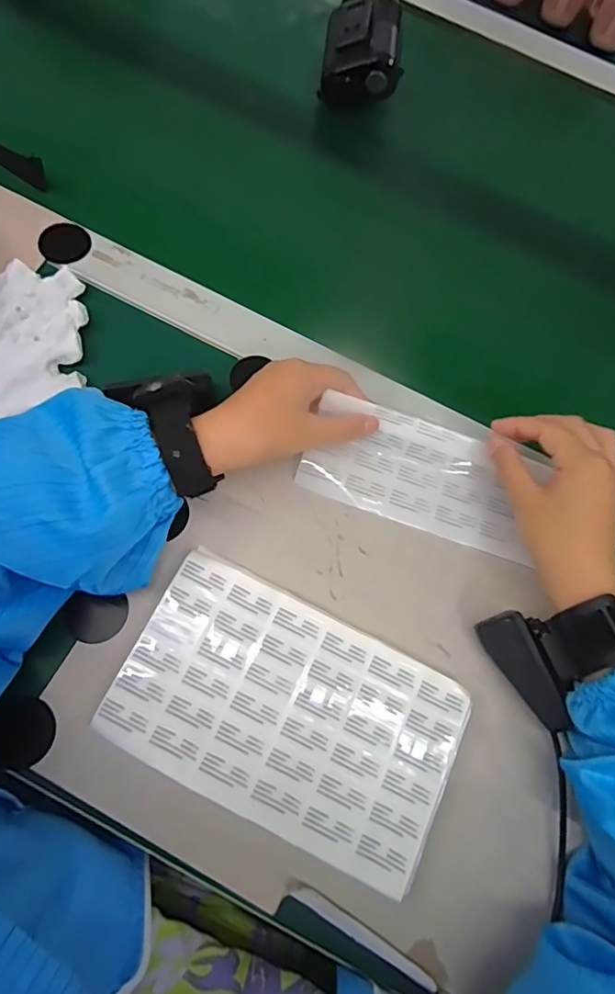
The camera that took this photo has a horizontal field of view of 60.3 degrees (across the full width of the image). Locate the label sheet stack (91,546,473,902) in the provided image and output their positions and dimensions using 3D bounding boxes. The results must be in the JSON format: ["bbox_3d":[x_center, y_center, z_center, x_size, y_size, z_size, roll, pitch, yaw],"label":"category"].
[{"bbox_3d":[-0.011,0.126,0.314,0.193,0.017,0.118,27,73,4],"label":"label sheet stack"}]

